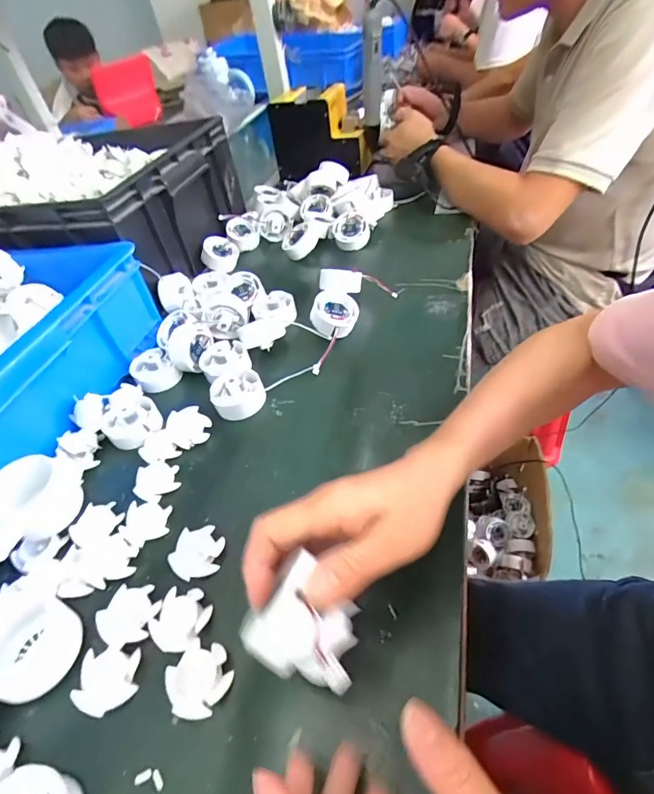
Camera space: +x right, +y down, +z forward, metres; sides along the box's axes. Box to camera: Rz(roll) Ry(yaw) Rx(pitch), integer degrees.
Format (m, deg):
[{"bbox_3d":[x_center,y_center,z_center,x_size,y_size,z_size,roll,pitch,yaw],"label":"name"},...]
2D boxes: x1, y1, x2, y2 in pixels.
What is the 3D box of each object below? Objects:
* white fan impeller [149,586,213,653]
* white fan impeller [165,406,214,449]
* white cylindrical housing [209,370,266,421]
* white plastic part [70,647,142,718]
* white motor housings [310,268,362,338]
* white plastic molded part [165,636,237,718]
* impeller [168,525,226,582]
[{"bbox_3d":[-0.103,0.156,0.292,0.040,0.007,0.040,6,49,12],"label":"white fan impeller"},{"bbox_3d":[-0.139,0.030,0.419,0.040,0.013,0.040,-33,88,-17],"label":"white fan impeller"},{"bbox_3d":[-0.096,-0.007,0.439,0.055,0.026,0.058,-3,47,4],"label":"white cylindrical housing"},{"bbox_3d":[-0.146,0.189,0.277,0.038,0.009,0.036,-4,47,3],"label":"white plastic part"},{"bbox_3d":[0.014,-0.124,0.515,0.053,0.029,0.111,2,48,8],"label":"white motor housings"},{"bbox_3d":[-0.082,0.181,0.267,0.037,0.009,0.040,29,57,29],"label":"white plastic molded part"},{"bbox_3d":[-0.103,0.123,0.329,0.037,0.011,0.039,-3,47,4],"label":"impeller"}]

